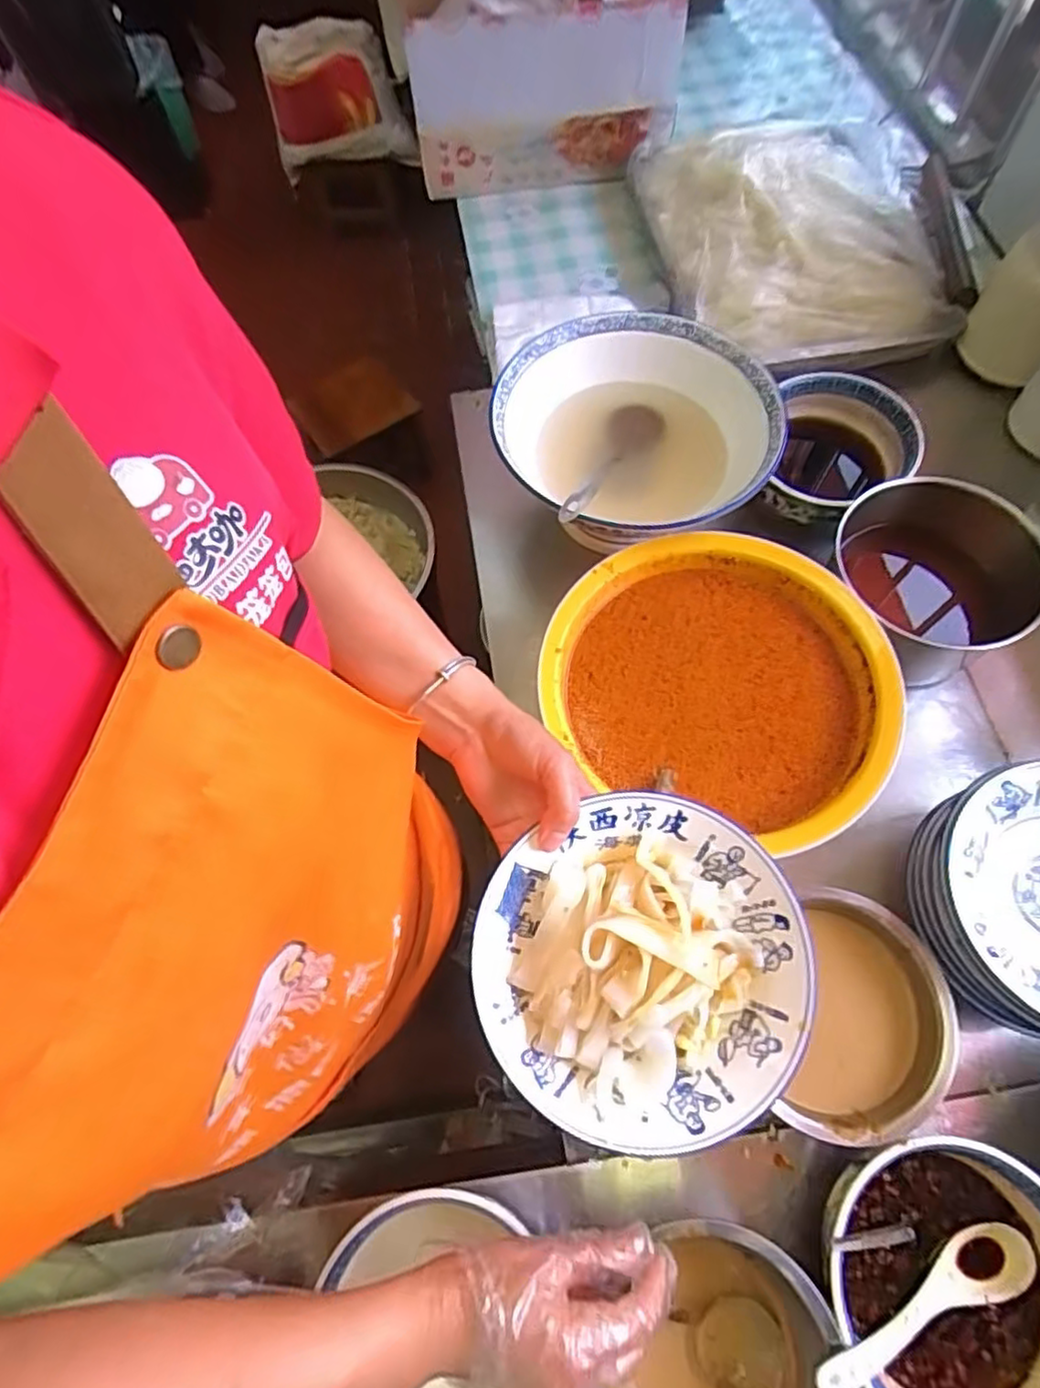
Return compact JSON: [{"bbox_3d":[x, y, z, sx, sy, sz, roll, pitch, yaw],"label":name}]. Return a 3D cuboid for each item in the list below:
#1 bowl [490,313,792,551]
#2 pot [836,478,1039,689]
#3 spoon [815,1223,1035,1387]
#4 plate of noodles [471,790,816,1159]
[{"bbox_3d":[0.122,-0.271,0.730,0.280,0.108,0.287,-1,68,1],"label":"bowl"},{"bbox_3d":[0.427,-0.114,0.691,0.164,0.115,0.192,-8,68,-1],"label":"pot"},{"bbox_3d":[0.278,0.423,0.460,0.190,0.026,0.038,-9,67,-22],"label":"spoon"},{"bbox_3d":[0.076,0.162,0.406,0.195,0.039,0.187,-1,68,1],"label":"plate of noodles"}]

